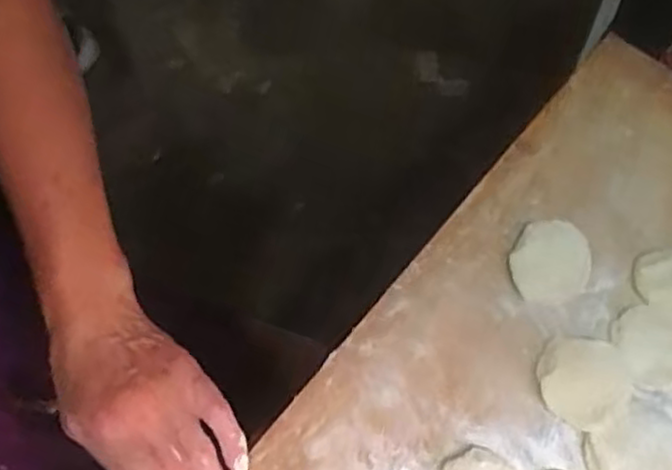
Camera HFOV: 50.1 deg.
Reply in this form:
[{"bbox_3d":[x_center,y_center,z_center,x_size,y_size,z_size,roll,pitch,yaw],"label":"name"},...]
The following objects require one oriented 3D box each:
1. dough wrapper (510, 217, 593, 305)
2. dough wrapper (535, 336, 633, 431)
[{"bbox_3d":[0.151,0.019,0.506,0.052,0.010,0.060,30,71,11],"label":"dough wrapper"},{"bbox_3d":[0.166,0.096,0.475,0.060,0.004,0.057,0,68,0],"label":"dough wrapper"}]

